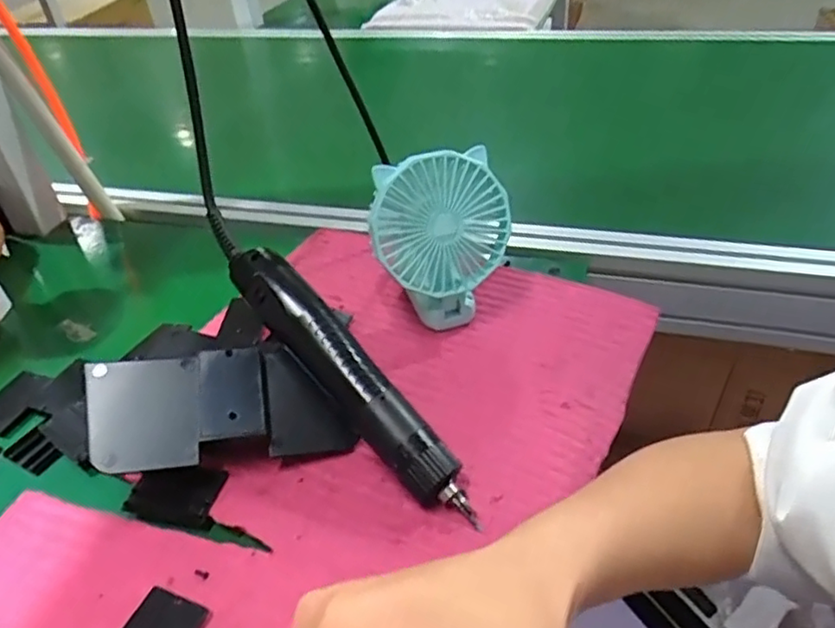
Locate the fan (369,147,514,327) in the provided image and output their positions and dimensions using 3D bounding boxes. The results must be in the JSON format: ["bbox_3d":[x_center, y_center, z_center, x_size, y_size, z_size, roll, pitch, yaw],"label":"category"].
[{"bbox_3d":[0.018,-0.050,0.468,0.097,0.131,0.044,-15,40,-12],"label":"fan"}]

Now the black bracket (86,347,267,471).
[{"bbox_3d":[-0.144,0.056,0.385,0.100,0.004,0.068,-5,64,-10],"label":"black bracket"}]

